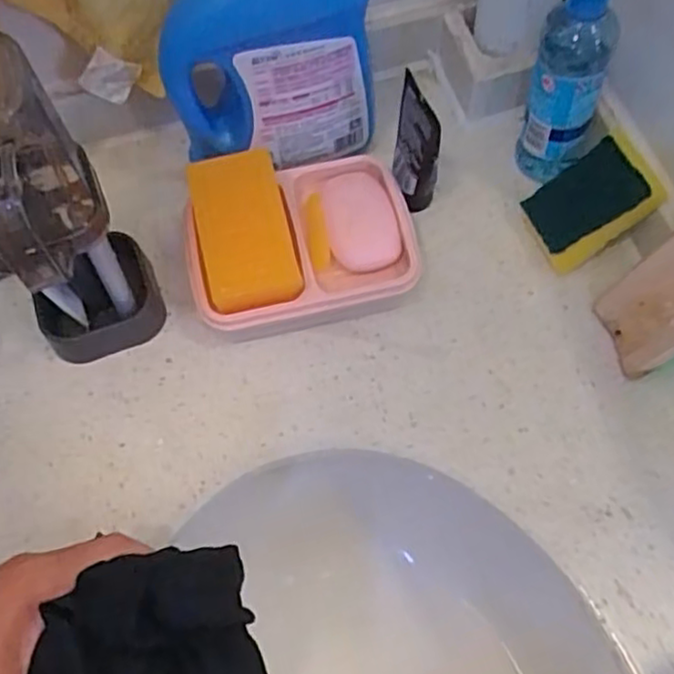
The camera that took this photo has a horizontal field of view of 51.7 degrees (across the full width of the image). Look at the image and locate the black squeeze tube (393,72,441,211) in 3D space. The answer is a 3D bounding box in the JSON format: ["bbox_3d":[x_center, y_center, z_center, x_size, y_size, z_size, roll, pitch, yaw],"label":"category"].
[{"bbox_3d":[0.056,-0.130,0.487,0.028,0.101,0.023,-6,44,0],"label":"black squeeze tube"}]

